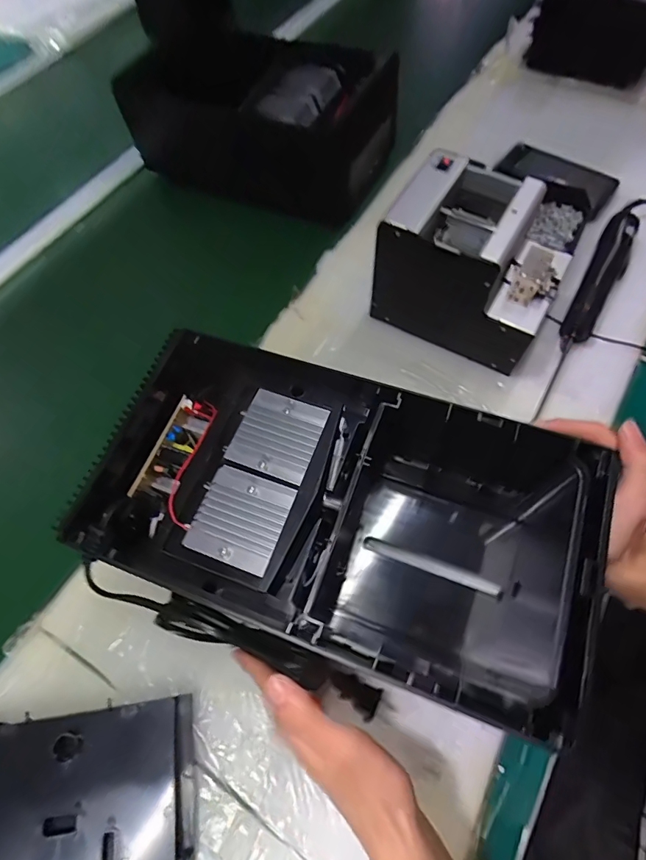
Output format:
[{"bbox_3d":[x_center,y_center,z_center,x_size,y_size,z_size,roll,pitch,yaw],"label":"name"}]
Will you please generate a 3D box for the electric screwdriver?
[{"bbox_3d":[0.300,-0.143,0.516,0.040,0.052,0.297,30,67,18],"label":"electric screwdriver"}]

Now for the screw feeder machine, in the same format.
[{"bbox_3d":[0.161,-0.175,0.489,0.175,0.148,0.126,28,66,18],"label":"screw feeder machine"}]

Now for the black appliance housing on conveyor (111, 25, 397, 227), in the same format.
[{"bbox_3d":[-0.091,-0.463,0.659,0.344,0.139,0.202,26,66,17],"label":"black appliance housing on conveyor"}]

